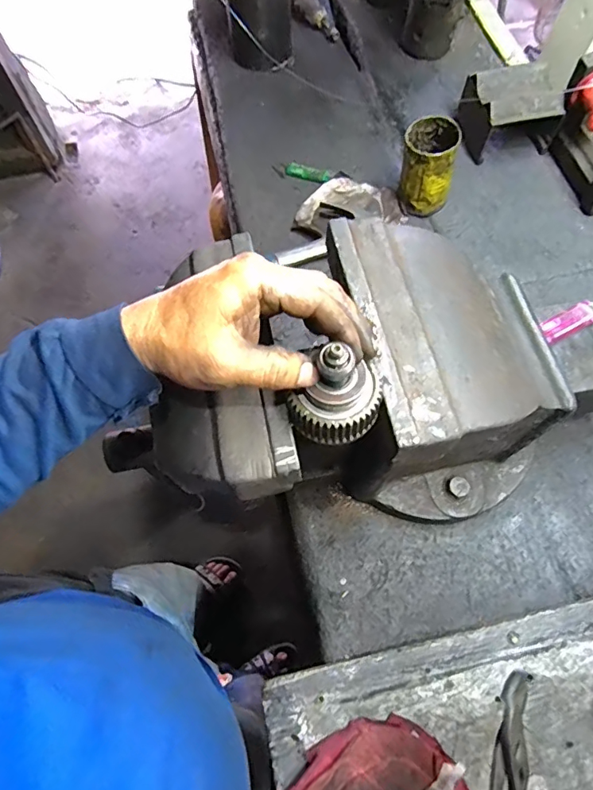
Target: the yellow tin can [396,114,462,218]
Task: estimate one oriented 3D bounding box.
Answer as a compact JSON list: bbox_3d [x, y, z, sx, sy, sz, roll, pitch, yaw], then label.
[{"bbox_3d":[0.190,-0.335,0.701,0.078,0.109,0.079,8,68,4],"label":"yellow tin can"}]

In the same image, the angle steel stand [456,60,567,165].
[{"bbox_3d":[0.332,-0.448,0.763,0.140,0.092,0.118,-1,67,0],"label":"angle steel stand"}]

